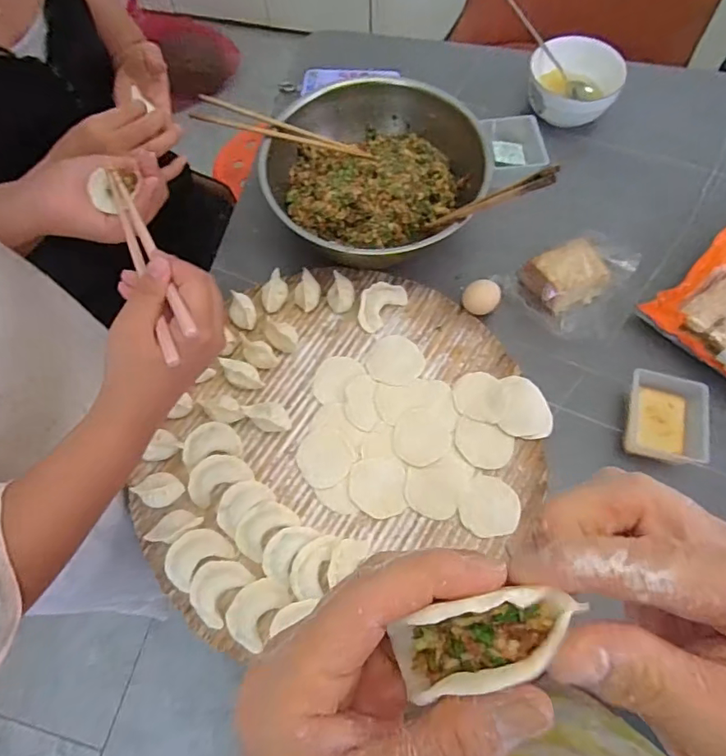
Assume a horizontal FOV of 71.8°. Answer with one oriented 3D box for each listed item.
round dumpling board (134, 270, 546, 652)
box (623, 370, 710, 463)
[{"bbox_3d":[-0.034,0.041,0.540,0.414,0.029,0.350,-19,68,-7],"label":"round dumpling board"},{"bbox_3d":[0.319,0.047,0.536,0.076,0.044,0.092,11,68,6],"label":"box"}]

